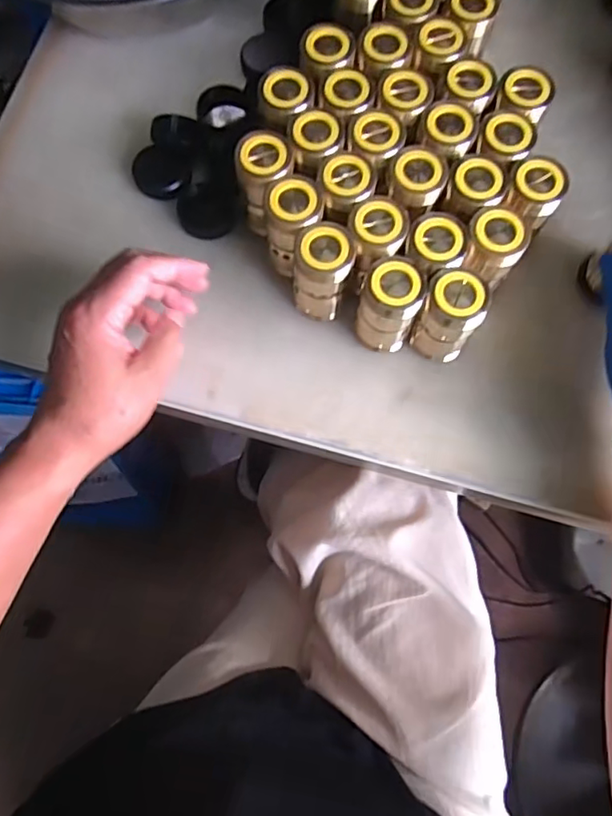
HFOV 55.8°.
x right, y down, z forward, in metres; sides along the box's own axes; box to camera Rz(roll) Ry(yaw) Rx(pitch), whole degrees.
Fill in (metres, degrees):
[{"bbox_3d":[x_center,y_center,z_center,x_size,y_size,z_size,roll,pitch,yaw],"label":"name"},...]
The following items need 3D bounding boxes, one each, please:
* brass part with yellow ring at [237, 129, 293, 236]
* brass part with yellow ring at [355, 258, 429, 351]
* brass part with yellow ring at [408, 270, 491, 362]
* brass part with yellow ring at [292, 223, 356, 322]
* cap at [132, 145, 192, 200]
[{"bbox_3d":[-0.030,-0.164,0.422,0.034,0.066,0.039,42,78,9],"label":"brass part with yellow ring"},{"bbox_3d":[0.057,-0.073,0.404,0.039,0.077,0.039,0,75,-1],"label":"brass part with yellow ring"},{"bbox_3d":[0.098,-0.060,0.403,0.041,0.078,0.036,34,77,8],"label":"brass part with yellow ring"},{"bbox_3d":[0.012,-0.091,0.412,0.037,0.080,0.039,13,75,2],"label":"brass part with yellow ring"},{"bbox_3d":[-0.113,-0.183,0.450,0.042,0.012,0.037,6,75,0],"label":"cap"}]

